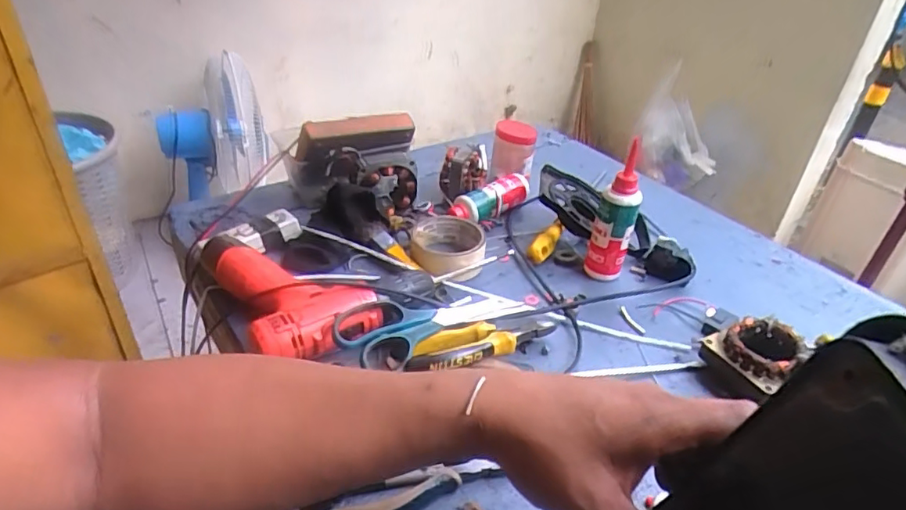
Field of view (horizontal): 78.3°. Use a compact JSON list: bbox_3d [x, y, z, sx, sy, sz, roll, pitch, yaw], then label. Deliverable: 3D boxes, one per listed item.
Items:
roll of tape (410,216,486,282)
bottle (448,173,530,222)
[{"bbox_3d":[-0.006,-0.009,0.632,0.082,0.030,0.097,0,35,-6],"label":"roll of tape"},{"bbox_3d":[0.053,-0.074,0.718,0.119,0.035,0.035,-21,42,-31],"label":"bottle"}]

